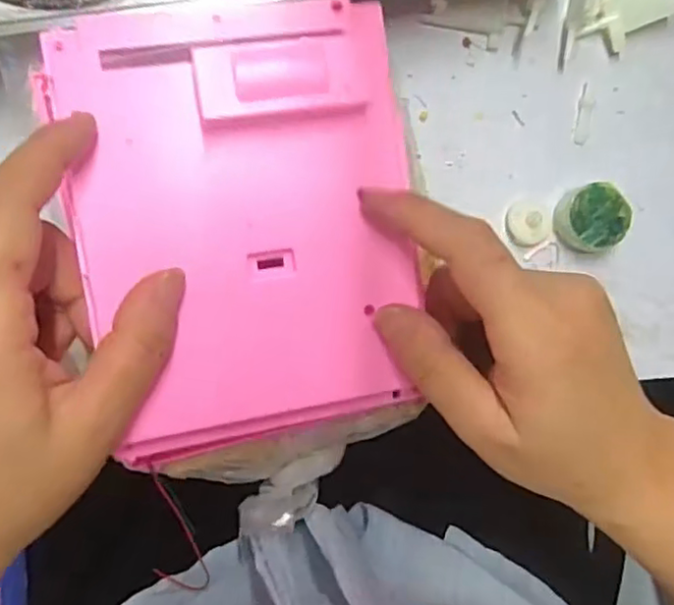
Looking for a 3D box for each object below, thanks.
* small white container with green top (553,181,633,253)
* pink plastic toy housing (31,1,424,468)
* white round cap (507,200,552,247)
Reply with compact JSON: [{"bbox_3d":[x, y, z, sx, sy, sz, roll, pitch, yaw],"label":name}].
[{"bbox_3d":[0.127,-0.043,0.322,0.031,0.017,0.032,-14,96,-7],"label":"small white container with green top"},{"bbox_3d":[-0.031,-0.026,0.234,0.120,0.027,0.155,-10,95,-7],"label":"pink plastic toy housing"},{"bbox_3d":[0.098,-0.040,0.324,0.024,0.004,0.022,-1,94,-8],"label":"white round cap"}]

